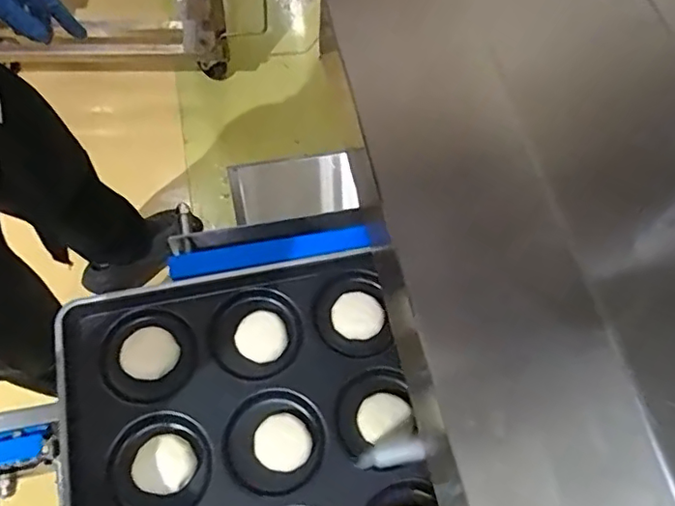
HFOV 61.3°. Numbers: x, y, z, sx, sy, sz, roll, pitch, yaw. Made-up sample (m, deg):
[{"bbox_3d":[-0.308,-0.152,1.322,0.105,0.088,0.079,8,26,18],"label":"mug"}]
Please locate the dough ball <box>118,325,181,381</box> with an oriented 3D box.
[{"bbox_3d":[-0.200,0.107,0.605,0.056,0.012,0.055,2,66,-4],"label":"dough ball"}]

